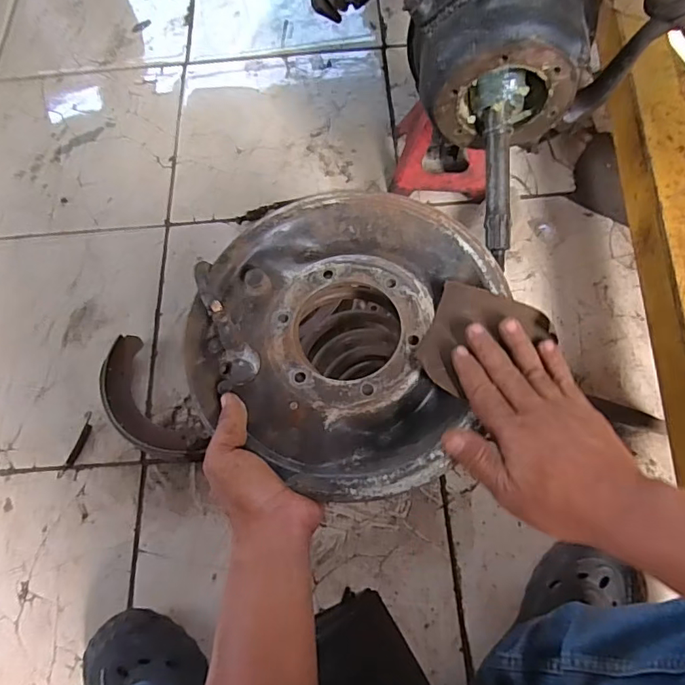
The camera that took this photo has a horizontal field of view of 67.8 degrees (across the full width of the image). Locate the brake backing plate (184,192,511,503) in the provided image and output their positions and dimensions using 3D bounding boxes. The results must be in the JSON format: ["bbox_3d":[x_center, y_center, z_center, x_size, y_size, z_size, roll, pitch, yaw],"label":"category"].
[{"bbox_3d":[0.003,-0.015,0.432,0.252,0.045,0.254,0,67,0],"label":"brake backing plate"}]

